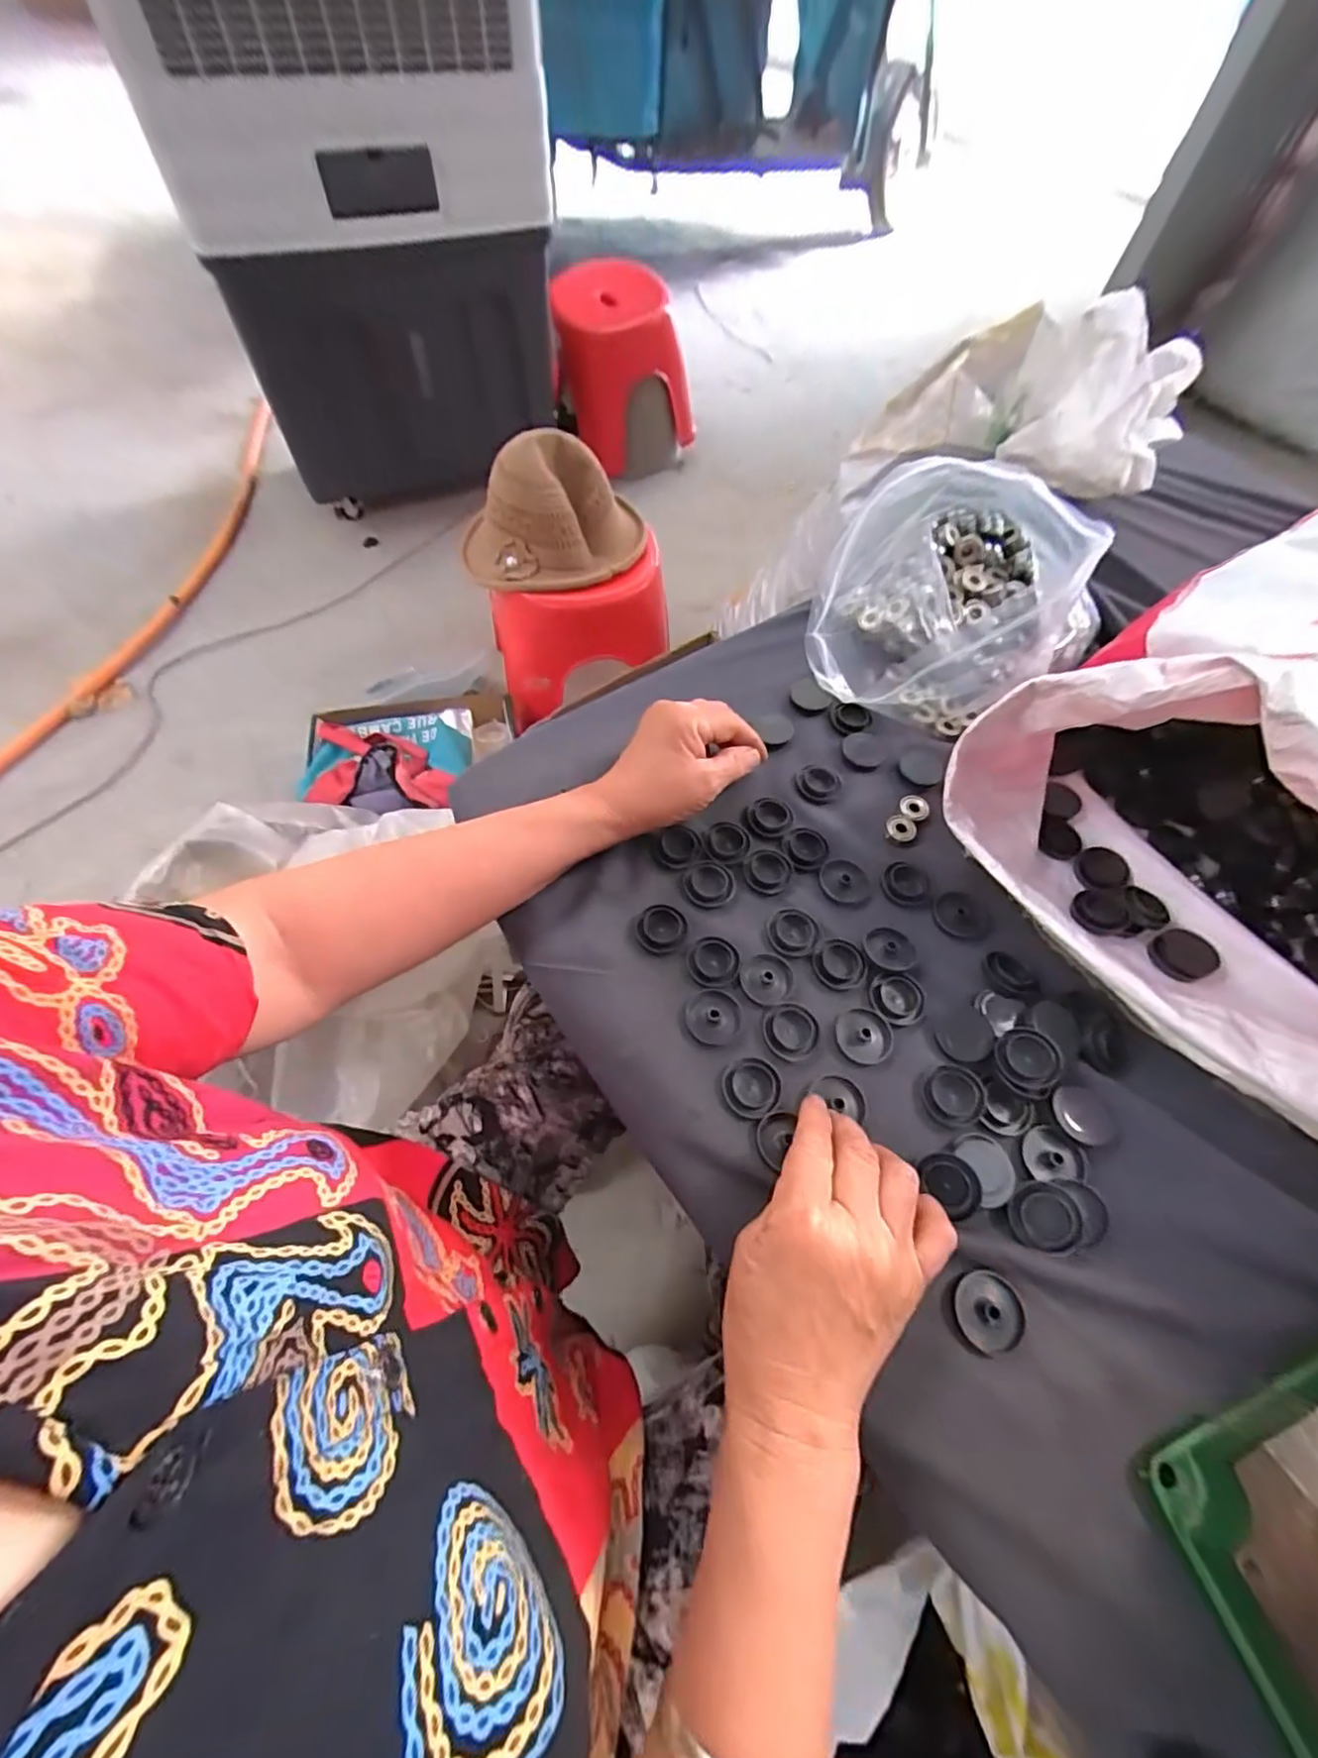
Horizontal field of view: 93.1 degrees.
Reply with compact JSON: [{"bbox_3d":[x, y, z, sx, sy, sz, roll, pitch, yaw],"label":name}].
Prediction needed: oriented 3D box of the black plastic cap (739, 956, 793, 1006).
[{"bbox_3d":[0.068,0.062,0.388,0.031,0.007,0.032,2,59,-3],"label":"black plastic cap"}]

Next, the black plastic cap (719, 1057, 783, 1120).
[{"bbox_3d":[0.053,0.119,0.355,0.033,0.004,0.033,2,59,-3],"label":"black plastic cap"}]

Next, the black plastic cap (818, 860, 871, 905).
[{"bbox_3d":[0.127,0.002,0.427,0.033,0.004,0.034,2,59,-3],"label":"black plastic cap"}]

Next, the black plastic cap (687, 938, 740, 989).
[{"bbox_3d":[0.034,0.052,0.391,0.031,0.007,0.032,2,59,-3],"label":"black plastic cap"}]

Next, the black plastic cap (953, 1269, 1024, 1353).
[{"bbox_3d":[0.162,0.212,0.306,0.032,0.004,0.032,2,59,-3],"label":"black plastic cap"}]

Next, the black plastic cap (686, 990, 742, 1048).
[{"bbox_3d":[0.033,0.083,0.375,0.033,0.006,0.033,2,59,-3],"label":"black plastic cap"}]

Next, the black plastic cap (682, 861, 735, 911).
[{"bbox_3d":[0.033,0.004,0.417,0.033,0.004,0.034,2,59,-3],"label":"black plastic cap"}]

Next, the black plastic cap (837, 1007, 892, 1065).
[{"bbox_3d":[0.123,0.093,0.373,0.033,0.004,0.033,2,59,-3],"label":"black plastic cap"}]

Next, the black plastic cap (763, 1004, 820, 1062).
[{"bbox_3d":[0.079,0.091,0.372,0.032,0.005,0.033,0,59,-4],"label":"black plastic cap"}]

